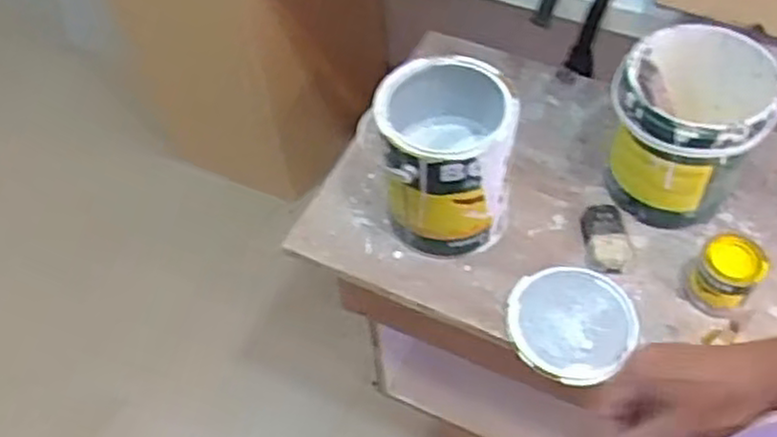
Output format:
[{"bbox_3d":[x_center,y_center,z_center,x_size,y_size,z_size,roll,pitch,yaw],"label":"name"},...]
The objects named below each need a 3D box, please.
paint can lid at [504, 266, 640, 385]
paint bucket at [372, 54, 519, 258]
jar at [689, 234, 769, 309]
[{"bbox_3d":[0.230,0.128,0.953,0.153,0.021,0.161,-2,54,3],"label":"paint can lid"},{"bbox_3d":[0.076,-0.076,0.983,0.162,0.208,0.160,-2,54,3],"label":"paint bucket"},{"bbox_3d":[0.421,0.074,0.946,0.072,0.075,0.084,27,60,22],"label":"jar"}]

